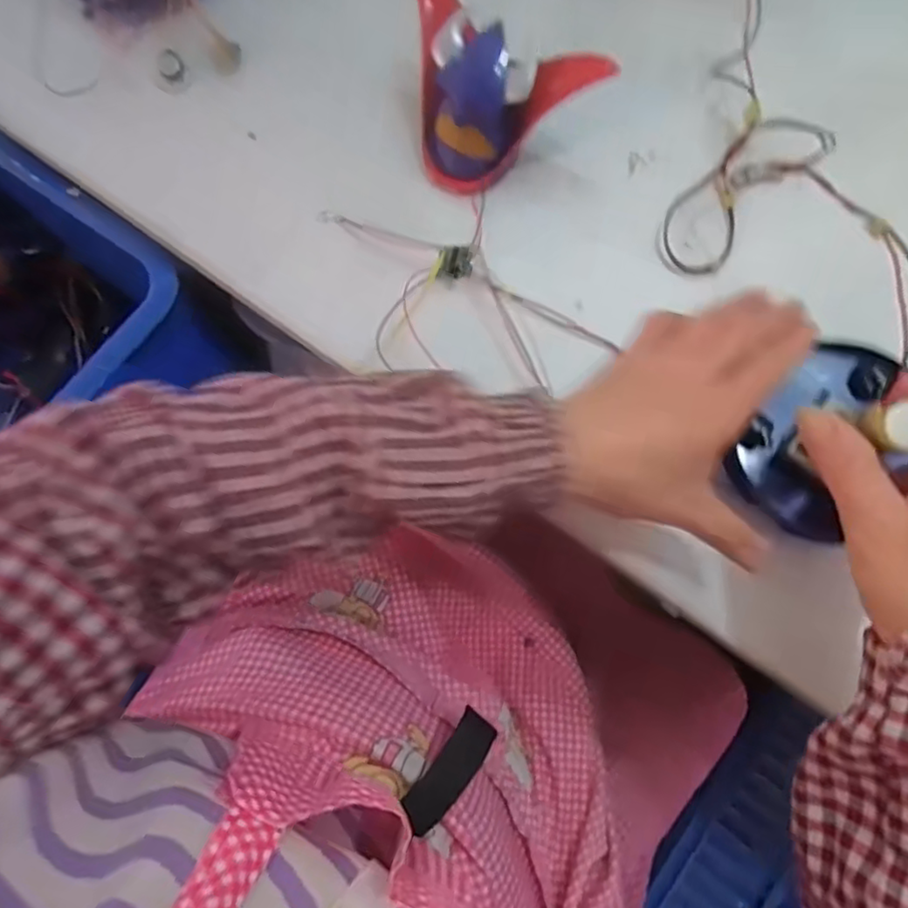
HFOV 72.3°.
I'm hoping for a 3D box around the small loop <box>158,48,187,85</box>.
[{"bbox_3d":[-0.188,-0.258,0.414,0.017,0.008,0.020,-29,80,-5],"label":"small loop"}]

